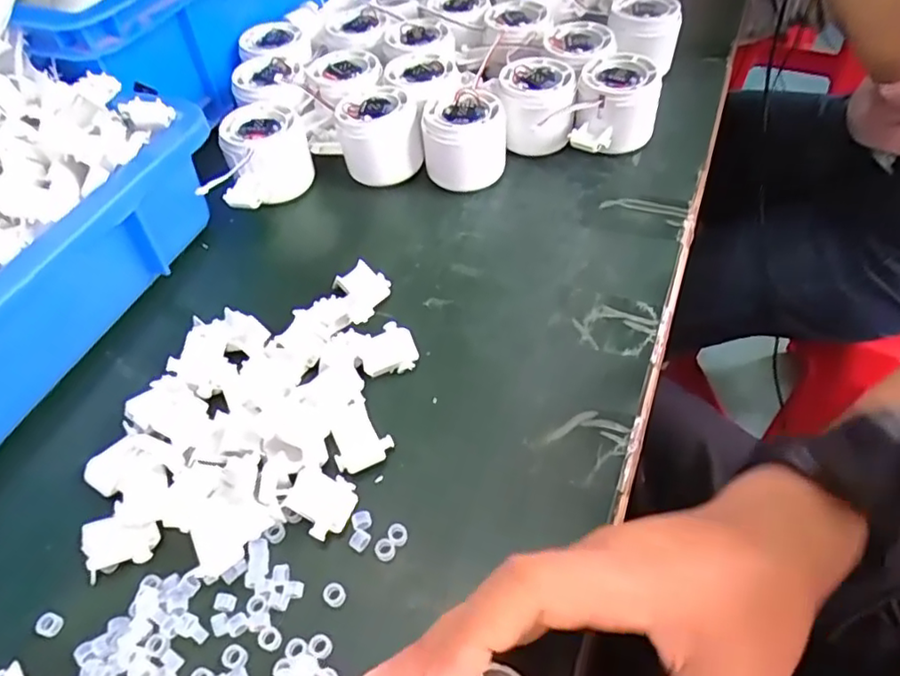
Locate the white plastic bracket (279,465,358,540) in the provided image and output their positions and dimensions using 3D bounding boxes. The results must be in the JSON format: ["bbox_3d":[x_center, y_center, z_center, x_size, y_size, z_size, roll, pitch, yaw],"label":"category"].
[{"bbox_3d":[-0.062,0.078,0.295,0.031,0.005,0.029,19,53,12],"label":"white plastic bracket"}]

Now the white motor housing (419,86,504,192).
[{"bbox_3d":[0.010,-0.143,0.450,0.057,0.053,0.057,-3,50,1],"label":"white motor housing"}]

